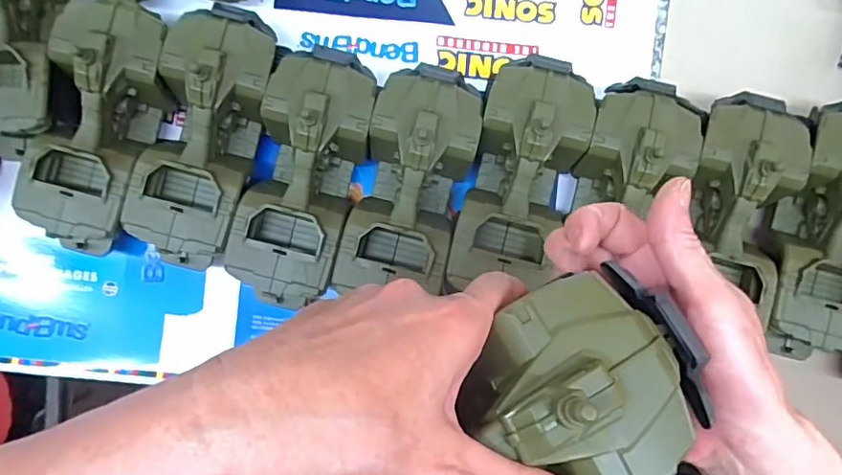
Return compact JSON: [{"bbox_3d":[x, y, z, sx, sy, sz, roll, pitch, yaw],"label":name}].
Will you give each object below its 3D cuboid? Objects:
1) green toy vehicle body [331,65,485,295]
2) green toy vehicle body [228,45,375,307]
[{"bbox_3d":[-0.007,-0.042,0.432,0.078,0.081,0.166,14,90,0],"label":"green toy vehicle body"},{"bbox_3d":[-0.087,-0.046,0.432,0.077,0.082,0.185,14,90,0],"label":"green toy vehicle body"}]

